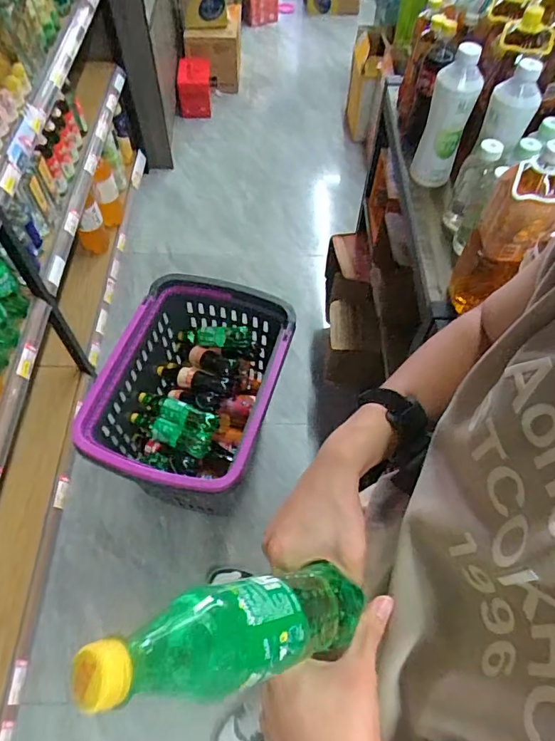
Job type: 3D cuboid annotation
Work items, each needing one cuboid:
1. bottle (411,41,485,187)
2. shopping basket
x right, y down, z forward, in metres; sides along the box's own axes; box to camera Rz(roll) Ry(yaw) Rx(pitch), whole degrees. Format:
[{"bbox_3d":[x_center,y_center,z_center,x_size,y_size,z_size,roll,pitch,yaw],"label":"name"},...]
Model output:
[{"bbox_3d":[0.365,-0.540,1.077,0.094,0.285,0.082,19,35,10],"label":"bottle"},{"bbox_3d":[-0.243,0.105,1.516,0.461,0.461,0.630,16,59,8],"label":"shopping basket"}]

